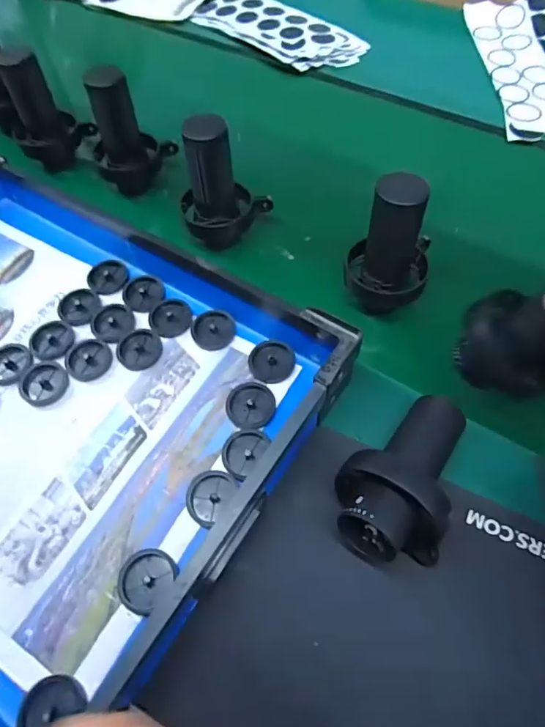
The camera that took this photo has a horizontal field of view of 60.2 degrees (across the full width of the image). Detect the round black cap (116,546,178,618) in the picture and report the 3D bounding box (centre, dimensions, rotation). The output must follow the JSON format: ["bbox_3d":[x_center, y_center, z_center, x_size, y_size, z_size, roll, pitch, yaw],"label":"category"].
[{"bbox_3d":[-0.119,0.198,0.437,0.047,0.011,0.053,34,68,19],"label":"round black cap"}]

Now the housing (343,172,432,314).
[{"bbox_3d":[0.139,-0.137,0.548,0.092,0.175,0.088,13,62,10],"label":"housing"}]

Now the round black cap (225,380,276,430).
[{"bbox_3d":[-0.024,0.046,0.519,0.053,0.008,0.054,-1,61,2],"label":"round black cap"}]

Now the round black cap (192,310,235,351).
[{"bbox_3d":[-0.072,-0.042,0.574,0.051,0.008,0.051,-1,61,2],"label":"round black cap"}]

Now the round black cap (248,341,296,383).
[{"bbox_3d":[-0.001,-0.002,0.547,0.052,0.011,0.050,-1,61,2],"label":"round black cap"}]

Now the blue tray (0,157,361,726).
[{"bbox_3d":[-0.286,0.016,0.514,0.611,0.077,0.470,30,66,18],"label":"blue tray"}]

